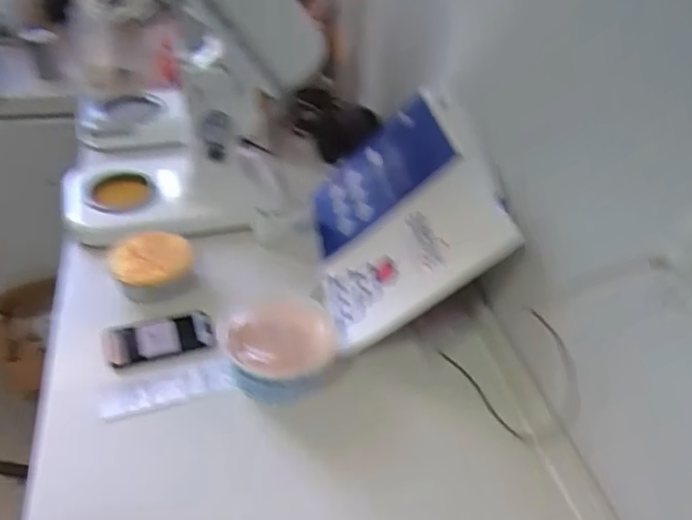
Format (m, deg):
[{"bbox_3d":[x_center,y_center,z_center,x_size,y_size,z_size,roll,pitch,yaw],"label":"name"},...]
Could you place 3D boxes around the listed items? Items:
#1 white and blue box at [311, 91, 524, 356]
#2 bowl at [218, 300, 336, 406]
[{"bbox_3d":[0.080,-0.085,1.004,0.073,0.318,0.460,37,25,-35],"label":"white and blue box"},{"bbox_3d":[-0.097,0.118,0.859,0.151,0.068,0.166,-10,41,-20],"label":"bowl"}]

